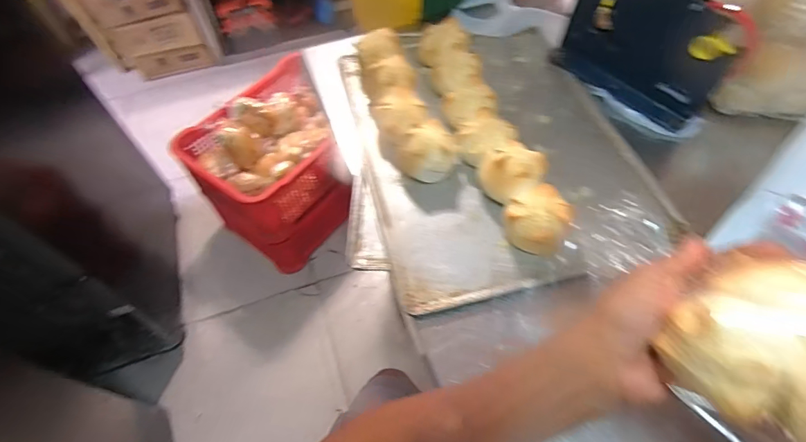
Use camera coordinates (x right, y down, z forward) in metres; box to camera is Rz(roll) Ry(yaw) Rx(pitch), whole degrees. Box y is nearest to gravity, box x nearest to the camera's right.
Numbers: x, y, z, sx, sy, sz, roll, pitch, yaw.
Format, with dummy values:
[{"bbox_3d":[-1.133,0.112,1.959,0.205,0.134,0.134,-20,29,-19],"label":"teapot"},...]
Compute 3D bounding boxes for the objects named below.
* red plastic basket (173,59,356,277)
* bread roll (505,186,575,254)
[{"bbox_3d":[-0.353,-0.161,1.252,0.335,0.327,0.424,30,63,22],"label":"red plastic basket"},{"bbox_3d":[0.147,0.000,0.462,0.068,0.049,0.069,26,61,20],"label":"bread roll"}]

